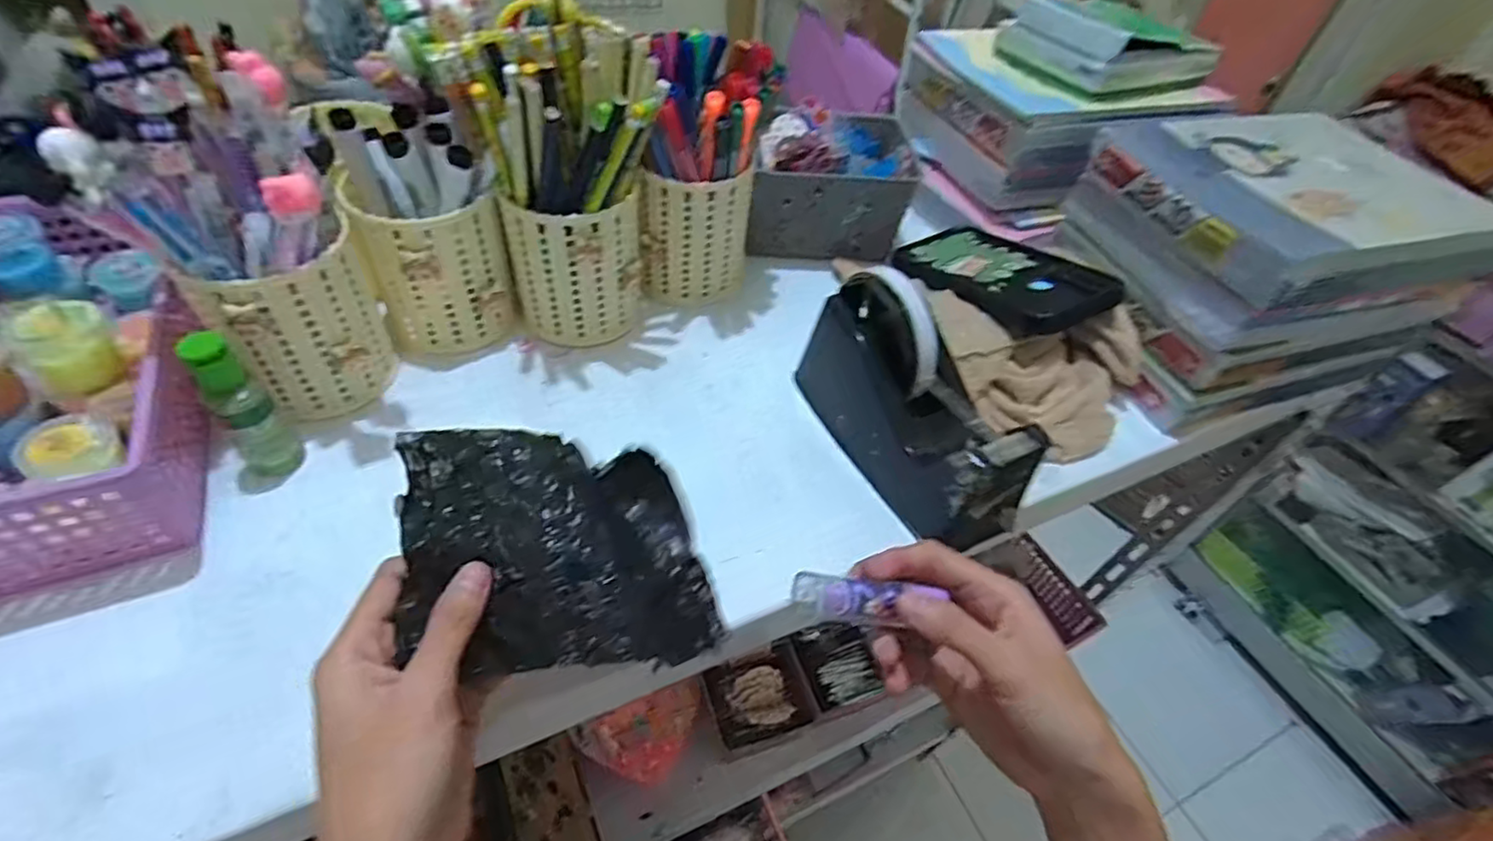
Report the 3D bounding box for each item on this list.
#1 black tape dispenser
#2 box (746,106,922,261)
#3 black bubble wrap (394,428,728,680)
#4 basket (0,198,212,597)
[{"bbox_3d":[0.095,-0.012,0.374,0.050,0.097,0.151,-21,54,-23],"label":"black tape dispenser"},{"bbox_3d":[0.065,-0.193,0.542,0.123,0.074,0.100,3,48,-4],"label":"box"},{"bbox_3d":[-0.074,0.054,0.280,0.124,0.034,0.097,-3,66,-26],"label":"black bubble wrap"},{"bbox_3d":[-0.362,-0.019,0.352,0.113,0.081,0.220,-16,52,-20],"label":"basket"}]

